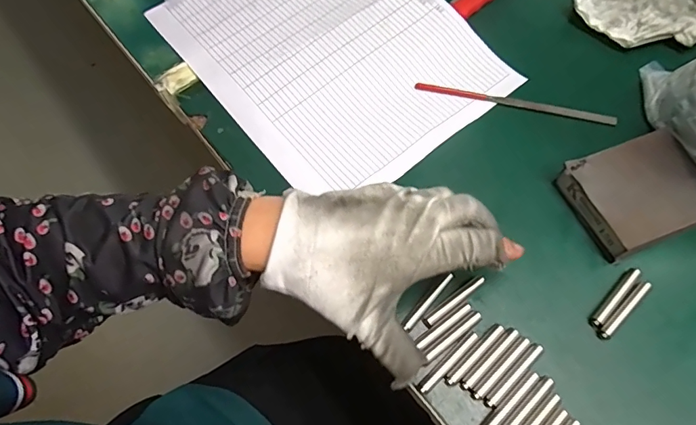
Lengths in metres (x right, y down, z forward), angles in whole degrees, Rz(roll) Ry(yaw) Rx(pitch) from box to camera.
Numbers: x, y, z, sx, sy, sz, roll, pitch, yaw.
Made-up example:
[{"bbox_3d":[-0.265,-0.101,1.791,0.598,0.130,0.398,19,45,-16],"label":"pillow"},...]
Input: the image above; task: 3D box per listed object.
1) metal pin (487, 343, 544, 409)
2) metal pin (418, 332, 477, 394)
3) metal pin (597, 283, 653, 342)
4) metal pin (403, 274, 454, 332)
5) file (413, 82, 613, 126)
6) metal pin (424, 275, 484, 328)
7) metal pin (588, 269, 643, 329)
[{"bbox_3d":[0.100,0.096,0.270,0.048,0.004,0.007,-40,69,-16],"label":"metal pin"},{"bbox_3d":[0.061,0.090,0.275,0.048,0.004,0.006,-39,69,-16],"label":"metal pin"},{"bbox_3d":[0.176,0.062,0.289,0.049,0.007,0.008,-40,70,-16],"label":"metal pin"},{"bbox_3d":[0.052,0.058,0.294,0.005,0.004,0.047,39,72,18],"label":"metal pin"},{"bbox_3d":[0.133,-0.089,0.366,0.156,0.004,0.009,14,65,8],"label":"file"},{"bbox_3d":[0.068,0.056,0.291,0.049,0.004,0.007,-35,68,-14],"label":"metal pin"},{"bbox_3d":[0.172,0.055,0.293,0.007,0.007,0.049,41,72,19],"label":"metal pin"}]

